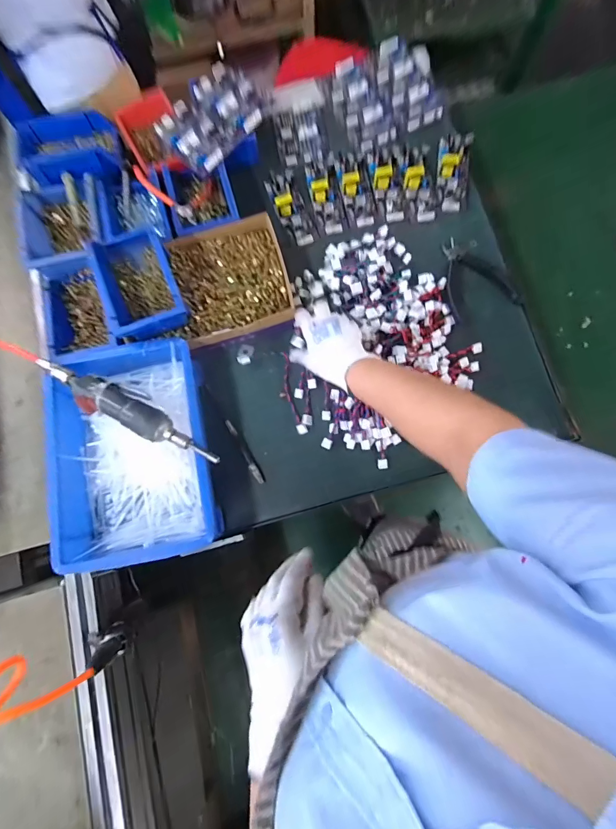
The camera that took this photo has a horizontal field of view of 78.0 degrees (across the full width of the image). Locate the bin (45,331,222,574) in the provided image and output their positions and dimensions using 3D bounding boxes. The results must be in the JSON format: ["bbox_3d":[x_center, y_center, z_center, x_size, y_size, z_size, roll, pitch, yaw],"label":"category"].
[{"bbox_3d":[-0.246,0.051,0.549,0.207,0.078,0.304,-10,77,-2],"label":"bin"}]

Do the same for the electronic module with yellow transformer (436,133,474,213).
[{"bbox_3d":[0.253,-0.421,0.654,0.055,0.036,0.139,5,77,2],"label":"electronic module with yellow transformer"}]

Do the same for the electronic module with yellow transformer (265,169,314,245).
[{"bbox_3d":[-0.030,-0.359,0.654,0.053,0.033,0.136,-19,78,-4],"label":"electronic module with yellow transformer"}]

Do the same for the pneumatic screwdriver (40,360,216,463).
[{"bbox_3d":[-0.244,-0.009,0.514,0.278,0.035,0.052,23,79,6],"label":"pneumatic screwdriver"}]

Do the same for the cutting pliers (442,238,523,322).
[{"bbox_3d":[0.272,-0.231,0.627,0.116,0.011,0.138,-17,78,-3],"label":"cutting pliers"}]

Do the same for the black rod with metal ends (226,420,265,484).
[{"bbox_3d":[-0.097,0.057,0.585,0.013,0.011,0.109,-30,79,-6],"label":"black rod with metal ends"}]

